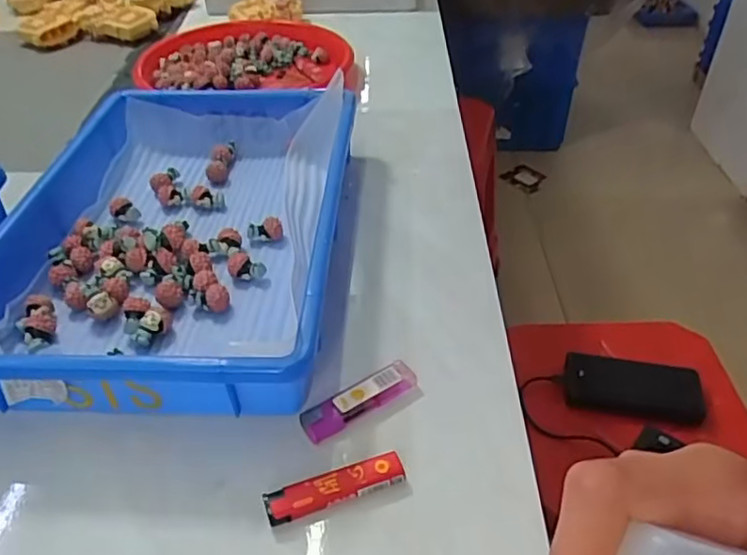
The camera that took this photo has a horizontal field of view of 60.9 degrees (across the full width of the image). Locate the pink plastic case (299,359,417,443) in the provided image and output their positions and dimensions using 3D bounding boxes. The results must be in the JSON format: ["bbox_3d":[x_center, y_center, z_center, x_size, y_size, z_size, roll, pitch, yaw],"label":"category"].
[{"bbox_3d":[-0.008,0.078,0.403,0.079,0.013,0.022,-22,46,-25],"label":"pink plastic case"}]

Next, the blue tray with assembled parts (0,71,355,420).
[{"bbox_3d":[-0.156,-0.046,0.511,0.258,0.065,0.364,2,40,2],"label":"blue tray with assembled parts"}]

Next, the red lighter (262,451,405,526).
[{"bbox_3d":[-0.021,0.118,0.356,0.078,0.010,0.019,-13,42,-16],"label":"red lighter"}]

